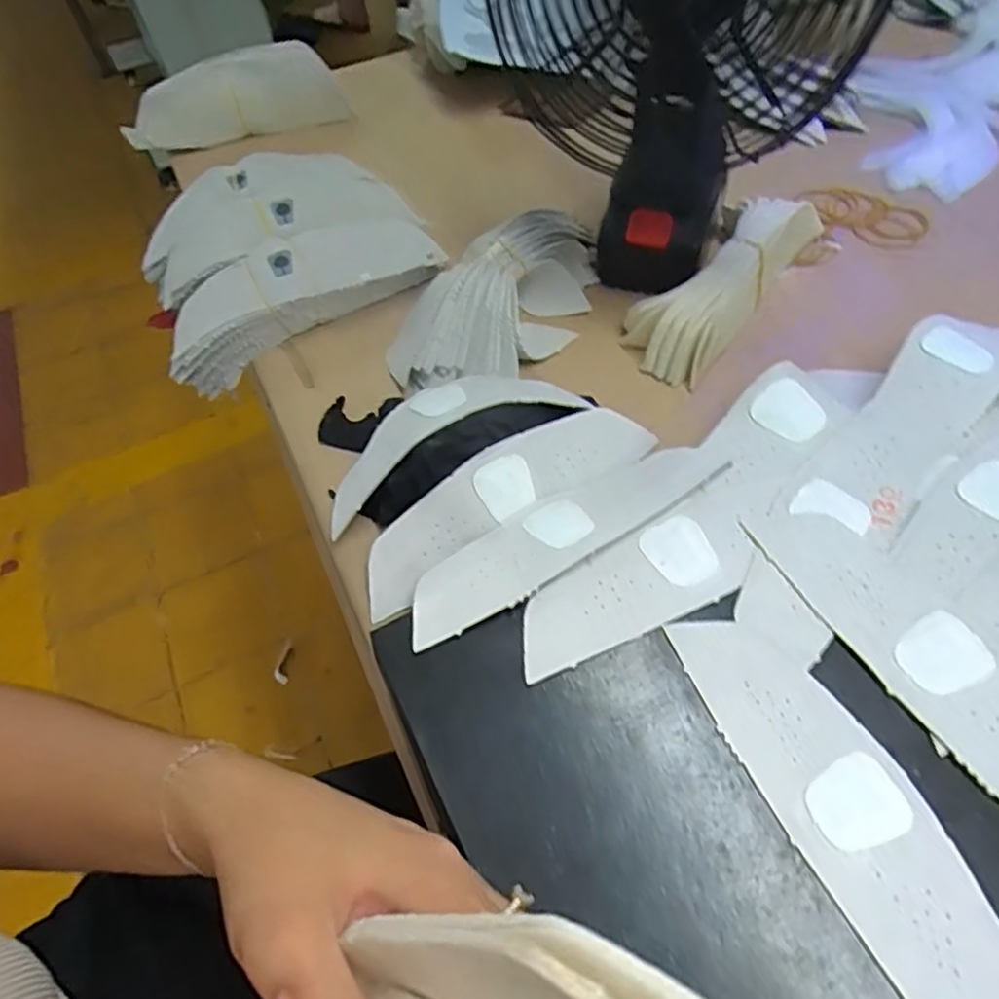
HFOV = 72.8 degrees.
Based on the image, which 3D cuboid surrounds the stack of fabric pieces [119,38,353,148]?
[{"bbox_3d":[-0.258,-0.397,0.669,0.207,0.056,0.089,-7,56,1],"label":"stack of fabric pieces"}]

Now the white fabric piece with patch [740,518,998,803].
[{"bbox_3d":[0.204,0.073,0.313,0.058,0.009,0.192,-27,58,-12],"label":"white fabric piece with patch"}]

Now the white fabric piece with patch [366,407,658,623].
[{"bbox_3d":[0.004,-0.005,0.399,0.192,0.019,0.051,-30,98,-11],"label":"white fabric piece with patch"}]

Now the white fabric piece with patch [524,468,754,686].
[{"bbox_3d":[0.075,0.041,0.349,0.148,0.008,0.053,-30,59,-14],"label":"white fabric piece with patch"}]

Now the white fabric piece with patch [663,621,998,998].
[{"bbox_3d":[0.147,0.130,0.284,0.055,0.005,0.192,-23,57,-10],"label":"white fabric piece with patch"}]

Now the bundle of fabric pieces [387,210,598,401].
[{"bbox_3d":[0.003,-0.143,0.483,0.186,0.052,0.100,-30,59,-14],"label":"bundle of fabric pieces"}]

